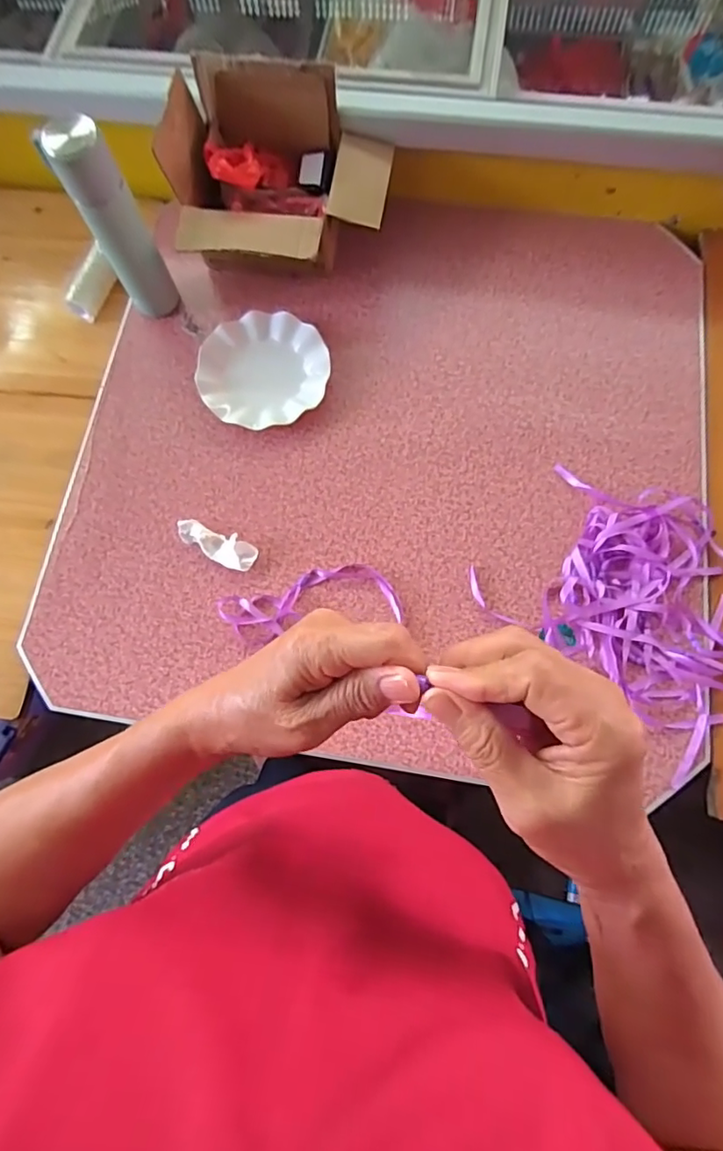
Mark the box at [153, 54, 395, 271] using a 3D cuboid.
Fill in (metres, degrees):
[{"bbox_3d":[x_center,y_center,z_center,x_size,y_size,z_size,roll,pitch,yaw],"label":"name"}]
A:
[{"bbox_3d":[-0.107,-0.519,0.731,0.272,0.188,0.222,6,75,3],"label":"box"}]

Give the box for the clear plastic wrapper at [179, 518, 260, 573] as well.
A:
[{"bbox_3d":[-0.188,-0.041,0.694,0.108,0.020,0.039,28,77,8],"label":"clear plastic wrapper"}]

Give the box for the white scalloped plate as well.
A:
[{"bbox_3d":[-0.138,-0.290,0.748,0.180,0.022,0.169,0,75,1],"label":"white scalloped plate"}]

